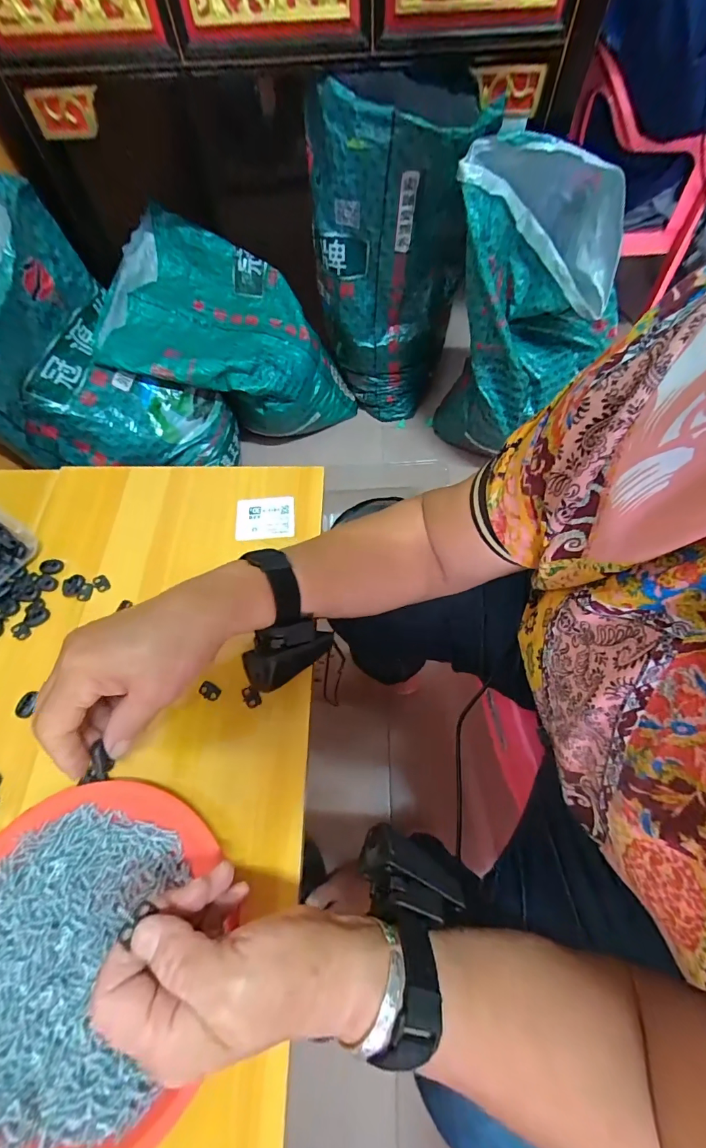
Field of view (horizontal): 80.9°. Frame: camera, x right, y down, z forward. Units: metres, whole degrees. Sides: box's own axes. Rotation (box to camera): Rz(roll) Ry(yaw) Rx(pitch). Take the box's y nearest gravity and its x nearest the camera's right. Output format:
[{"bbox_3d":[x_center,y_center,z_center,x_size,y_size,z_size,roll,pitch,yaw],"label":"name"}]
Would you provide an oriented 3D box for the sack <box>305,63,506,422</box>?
[{"bbox_3d":[0.083,-0.654,0.933,0.301,0.617,0.211,23,65,12],"label":"sack"}]

